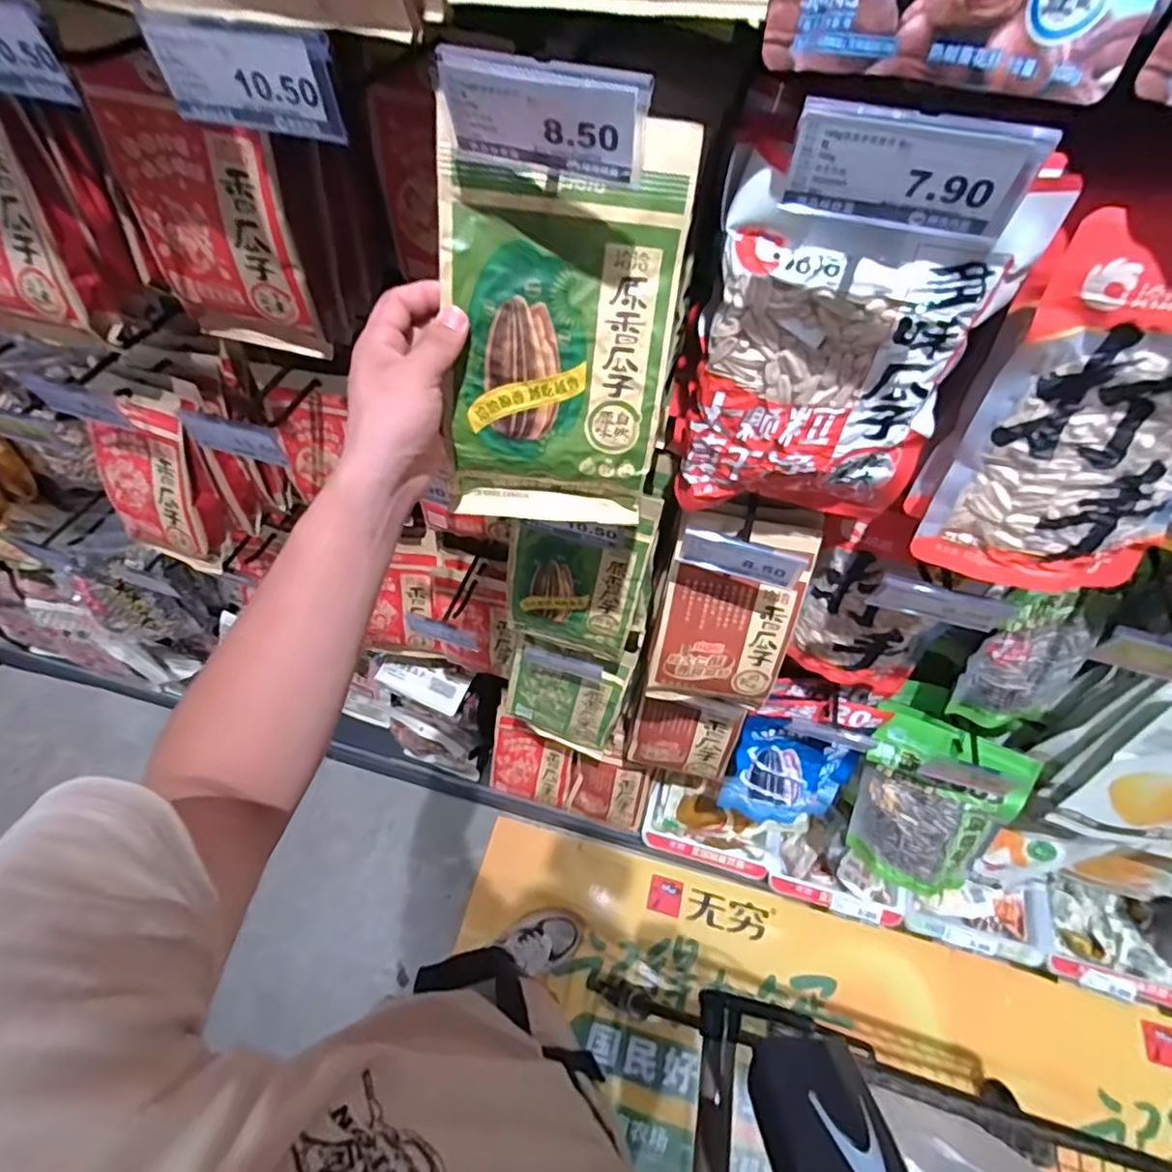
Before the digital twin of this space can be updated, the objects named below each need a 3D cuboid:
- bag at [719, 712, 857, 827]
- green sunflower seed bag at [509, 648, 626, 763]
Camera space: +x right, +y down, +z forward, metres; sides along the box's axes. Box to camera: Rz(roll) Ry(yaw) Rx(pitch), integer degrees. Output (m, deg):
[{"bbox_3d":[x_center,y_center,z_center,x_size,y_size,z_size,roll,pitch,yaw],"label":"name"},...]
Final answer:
[{"bbox_3d":[0.293,0.258,0.876,0.169,0.211,0.040,4,33,-4],"label":"bag"},{"bbox_3d":[-0.031,0.172,0.927,0.163,0.195,0.045,19,43,10],"label":"green sunflower seed bag"}]

